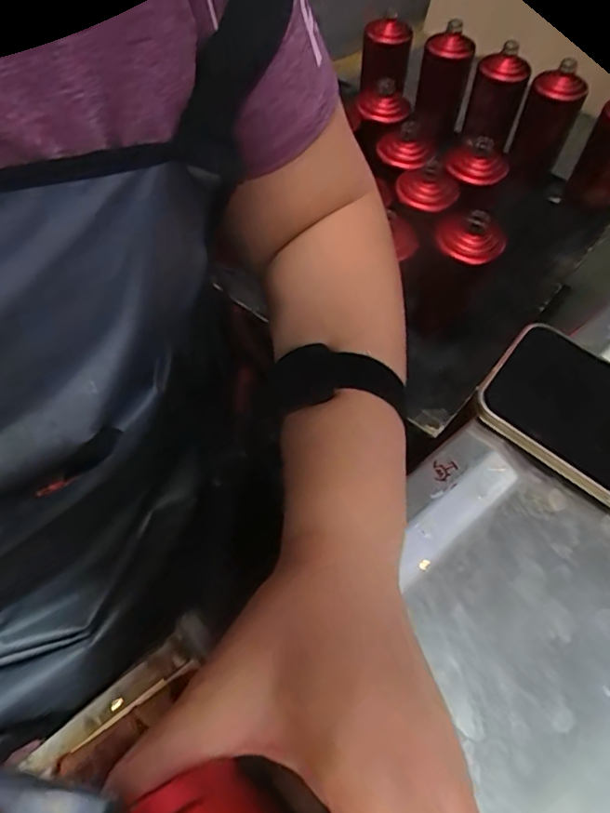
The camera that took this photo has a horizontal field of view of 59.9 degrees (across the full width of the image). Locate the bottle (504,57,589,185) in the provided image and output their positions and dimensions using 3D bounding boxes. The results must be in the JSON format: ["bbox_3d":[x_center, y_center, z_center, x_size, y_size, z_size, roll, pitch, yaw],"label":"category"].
[{"bbox_3d":[0.388,-0.462,0.854,0.079,0.180,0.083,20,61,12],"label":"bottle"}]

